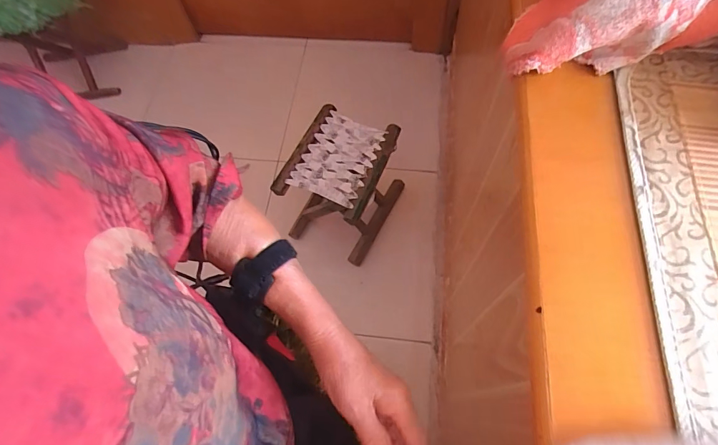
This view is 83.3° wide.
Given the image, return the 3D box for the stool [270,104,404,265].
[{"bbox_3d":[-0.035,-0.092,1.077,0.233,0.267,0.275,23,70,14],"label":"stool"}]

